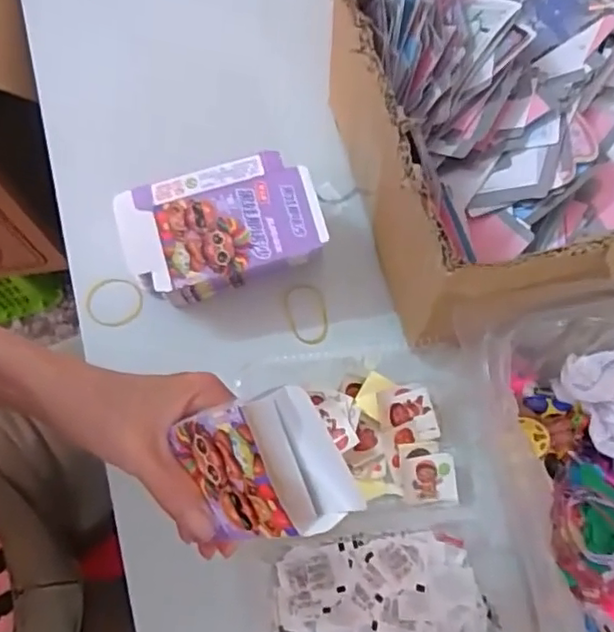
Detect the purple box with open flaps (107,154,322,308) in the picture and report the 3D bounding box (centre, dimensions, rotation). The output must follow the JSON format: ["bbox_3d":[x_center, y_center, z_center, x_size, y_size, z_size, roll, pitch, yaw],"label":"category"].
[{"bbox_3d":[-0.067,-0.068,0.478,0.152,0.060,0.089,-16,83,1],"label":"purple box with open flaps"}]

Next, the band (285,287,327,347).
[{"bbox_3d":[0.000,-0.001,0.493,0.033,0.005,0.050,-8,69,-4],"label":"band"}]

